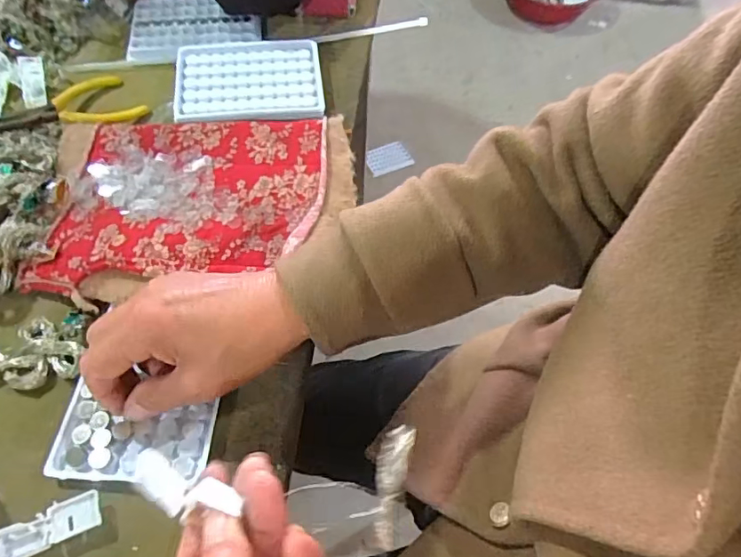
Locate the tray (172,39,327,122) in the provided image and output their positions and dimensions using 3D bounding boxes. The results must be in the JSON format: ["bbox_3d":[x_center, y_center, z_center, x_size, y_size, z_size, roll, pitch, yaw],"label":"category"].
[{"bbox_3d":[-0.111,-0.182,0.466,0.130,0.012,0.106,-5,59,-7],"label":"tray"}]

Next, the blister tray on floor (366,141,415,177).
[{"bbox_3d":[0.046,-0.329,1.390,0.130,0.021,0.077,-22,84,-28],"label":"blister tray on floor"}]

